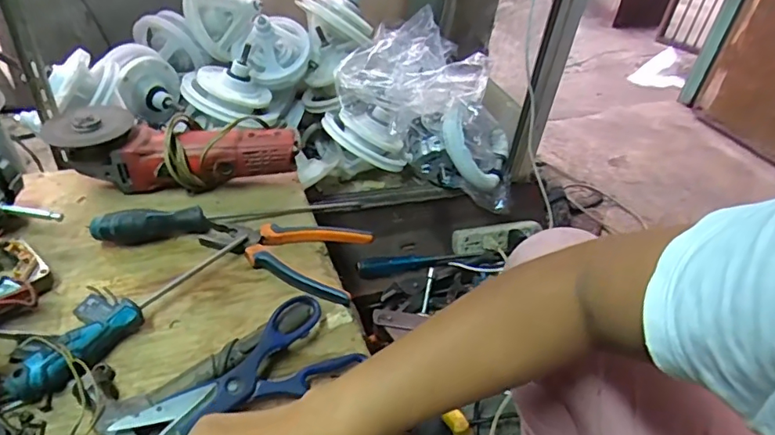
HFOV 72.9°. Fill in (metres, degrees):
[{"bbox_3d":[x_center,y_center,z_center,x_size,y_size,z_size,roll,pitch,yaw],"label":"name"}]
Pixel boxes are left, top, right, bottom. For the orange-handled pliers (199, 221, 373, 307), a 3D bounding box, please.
[{"bbox_3d":[-0.113,0.031,0.596,0.183,0.019,0.103,16,39,11],"label":"orange-handled pliers"}]

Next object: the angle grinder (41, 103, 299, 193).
[{"bbox_3d":[-0.261,-0.084,0.659,0.289,0.084,0.094,1,39,-9],"label":"angle grinder"}]

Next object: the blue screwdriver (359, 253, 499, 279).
[{"bbox_3d":[0.069,0.078,0.922,0.247,0.032,0.030,-1,39,-11],"label":"blue screwdriver"}]

